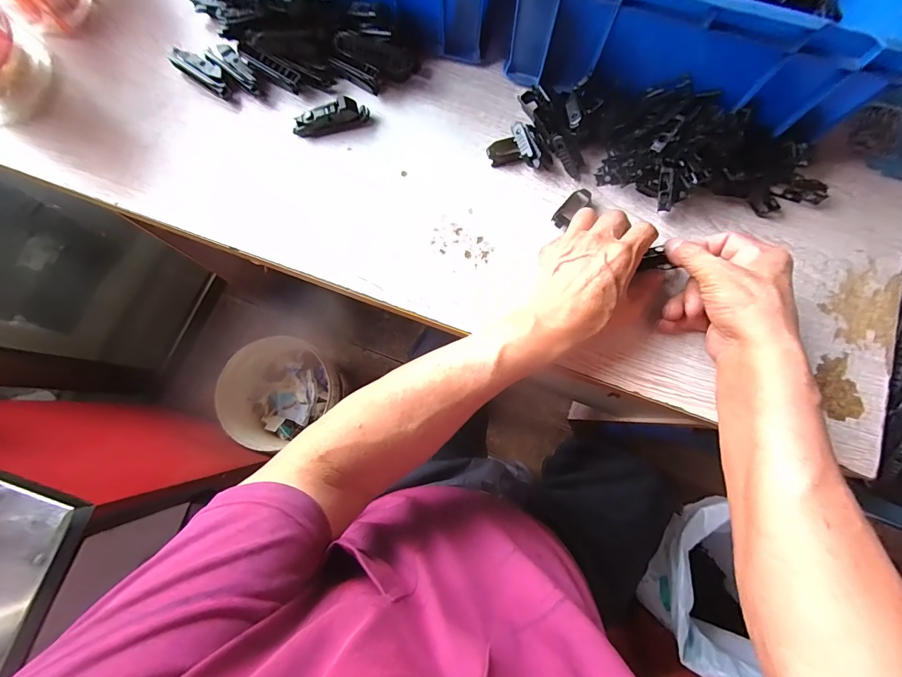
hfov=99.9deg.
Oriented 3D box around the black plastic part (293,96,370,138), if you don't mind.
[{"bbox_3d":[-0.125,-0.228,0.393,0.077,0.026,0.022,-9,79,-2],"label":"black plastic part"}]

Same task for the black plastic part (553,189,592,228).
[{"bbox_3d":[0.122,-0.131,0.384,0.019,0.007,0.051,42,78,7],"label":"black plastic part"}]

